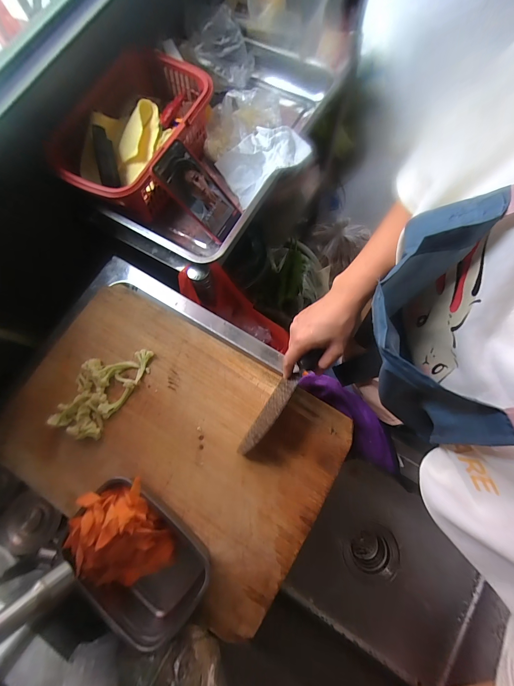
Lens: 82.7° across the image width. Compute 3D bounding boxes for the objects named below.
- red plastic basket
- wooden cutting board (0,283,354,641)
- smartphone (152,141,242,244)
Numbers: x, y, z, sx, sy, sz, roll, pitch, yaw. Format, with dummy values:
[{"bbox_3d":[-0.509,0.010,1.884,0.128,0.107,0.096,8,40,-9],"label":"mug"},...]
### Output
[{"bbox_3d":[-0.194,-0.341,0.499,0.168,0.107,0.277,32,79,9],"label":"red plastic basket"},{"bbox_3d":[-0.133,0.131,0.440,0.473,0.037,0.330,28,78,8],"label":"wooden cutting board"},{"bbox_3d":[-0.094,-0.247,0.486,0.011,0.151,0.076,25,78,50],"label":"smartphone"}]

